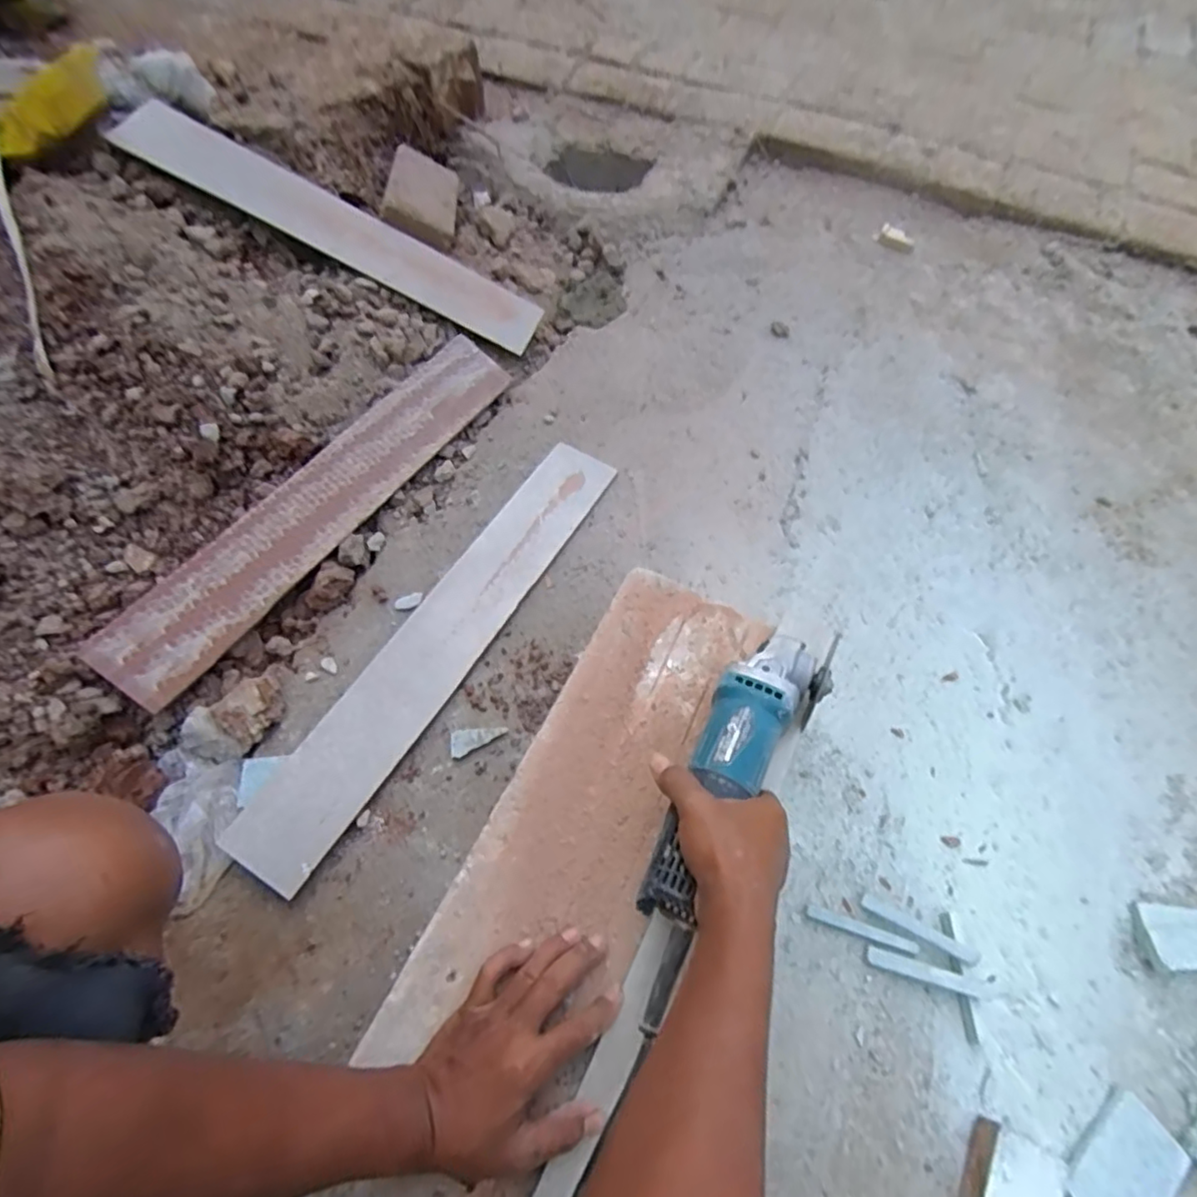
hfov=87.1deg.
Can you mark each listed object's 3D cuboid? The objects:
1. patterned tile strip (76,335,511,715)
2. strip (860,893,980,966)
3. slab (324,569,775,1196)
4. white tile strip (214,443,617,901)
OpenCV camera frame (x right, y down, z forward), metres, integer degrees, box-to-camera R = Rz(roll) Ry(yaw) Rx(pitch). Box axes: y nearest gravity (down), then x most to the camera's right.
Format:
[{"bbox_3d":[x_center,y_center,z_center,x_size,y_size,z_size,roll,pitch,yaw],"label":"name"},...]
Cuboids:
[{"bbox_3d":[-0.322,-0.126,0.762,0.095,0.015,0.591,39,65,-1],"label":"patterned tile strip"},{"bbox_3d":[0.287,0.296,0.565,0.096,0.008,0.015,22,63,27],"label":"strip"},{"bbox_3d":[-0.030,0.229,0.499,0.166,0.022,0.579,22,63,8],"label":"slab"},{"bbox_3d":[-0.169,0.035,0.712,0.096,0.011,0.583,29,64,13],"label":"white tile strip"}]

